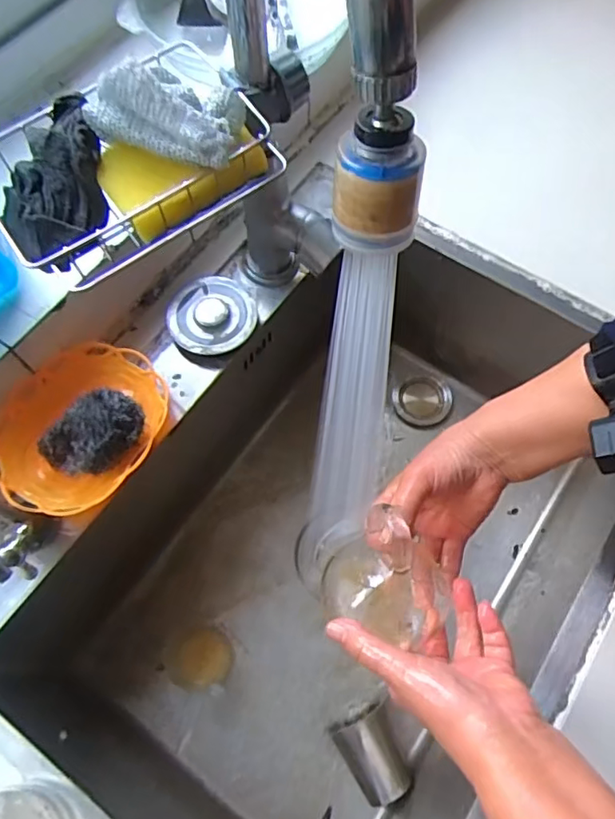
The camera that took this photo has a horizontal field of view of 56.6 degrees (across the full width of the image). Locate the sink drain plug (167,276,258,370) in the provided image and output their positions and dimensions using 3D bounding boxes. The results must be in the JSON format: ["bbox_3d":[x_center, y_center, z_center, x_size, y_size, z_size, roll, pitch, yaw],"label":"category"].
[{"bbox_3d":[-0.091,-0.086,0.537,0.079,0.016,0.089,18,67,7],"label":"sink drain plug"}]

